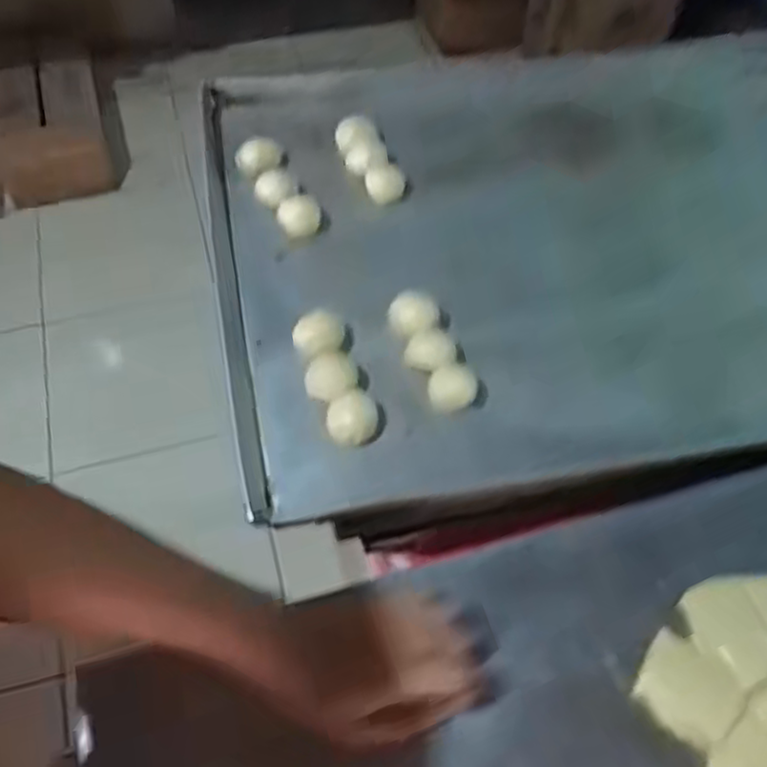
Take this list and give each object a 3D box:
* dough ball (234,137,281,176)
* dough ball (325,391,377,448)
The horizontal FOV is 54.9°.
[{"bbox_3d":[-0.117,-0.210,0.682,0.042,0.031,0.028,-7,56,-9],"label":"dough ball"},{"bbox_3d":[-0.023,0.026,0.550,0.039,0.027,0.033,-12,57,-13],"label":"dough ball"}]

